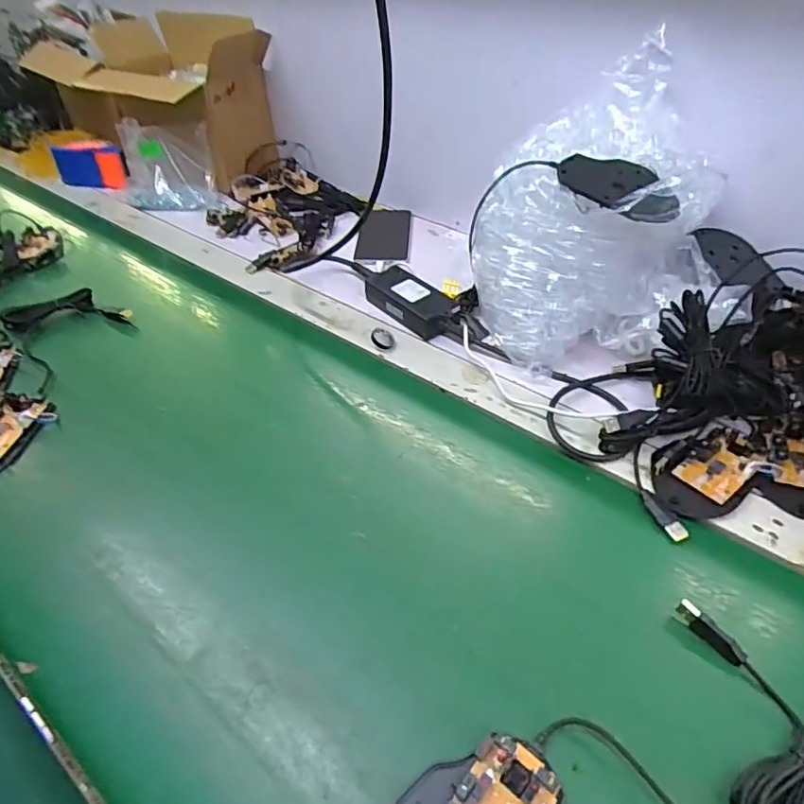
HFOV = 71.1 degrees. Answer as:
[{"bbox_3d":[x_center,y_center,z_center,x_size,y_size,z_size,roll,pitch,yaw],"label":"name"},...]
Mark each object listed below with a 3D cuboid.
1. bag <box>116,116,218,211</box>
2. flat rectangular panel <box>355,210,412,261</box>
[{"bbox_3d":[-0.370,-0.363,0.871,0.146,0.102,0.072,-6,46,-4],"label":"bag"},{"bbox_3d":[-0.024,-0.239,0.801,0.071,0.009,0.143,2,46,3],"label":"flat rectangular panel"}]

